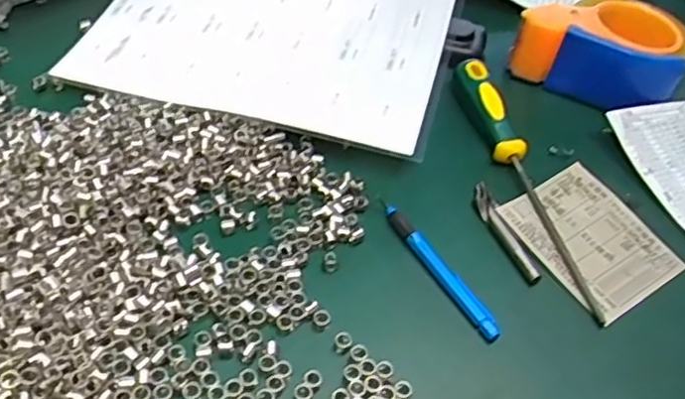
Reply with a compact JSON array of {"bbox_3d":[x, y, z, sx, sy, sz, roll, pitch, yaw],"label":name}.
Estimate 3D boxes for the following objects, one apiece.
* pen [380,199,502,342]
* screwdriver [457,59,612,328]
[{"bbox_3d":[0.064,0.045,0.451,0.011,0.013,0.116,-23,56,-24],"label":"pen"},{"bbox_3d":[0.132,-0.022,0.495,0.020,0.023,0.233,-7,51,-12],"label":"screwdriver"}]

